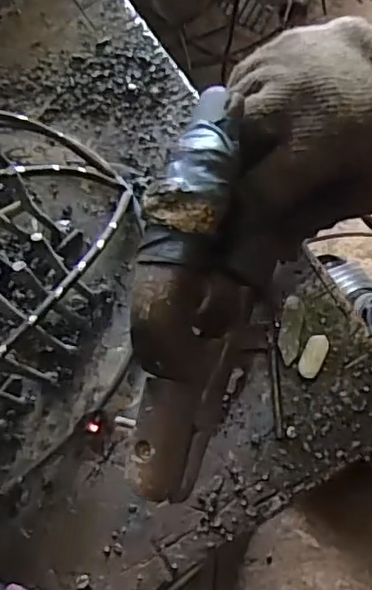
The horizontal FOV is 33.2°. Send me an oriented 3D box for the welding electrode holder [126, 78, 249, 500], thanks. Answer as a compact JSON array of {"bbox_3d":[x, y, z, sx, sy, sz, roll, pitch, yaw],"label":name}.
[{"bbox_3d":[0.003,-0.001,0.277,0.045,0.052,0.170,5,94,4],"label":"welding electrode holder"}]

